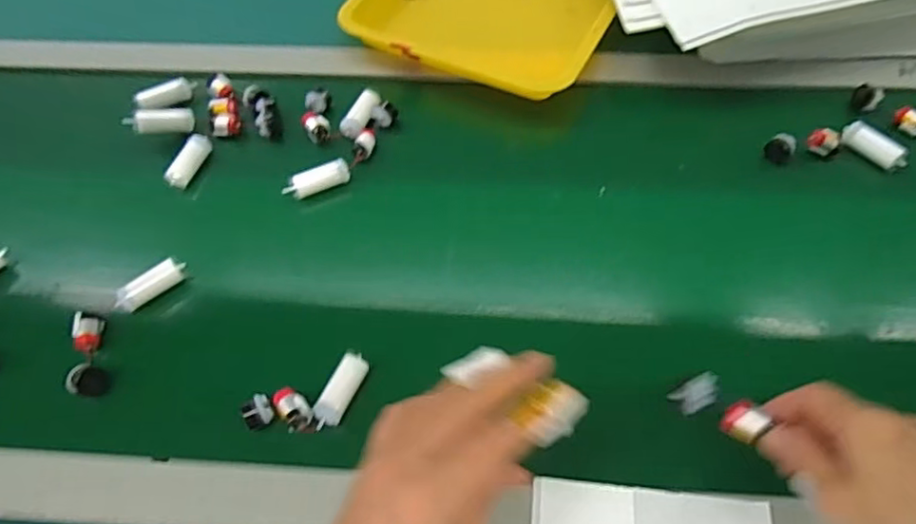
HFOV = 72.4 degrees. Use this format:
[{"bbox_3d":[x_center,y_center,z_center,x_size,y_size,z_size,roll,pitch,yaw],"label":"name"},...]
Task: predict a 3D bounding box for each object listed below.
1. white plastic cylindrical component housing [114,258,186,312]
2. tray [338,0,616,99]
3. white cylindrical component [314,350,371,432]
[{"bbox_3d":[-0.248,0.017,0.504,0.056,0.016,0.015,-40,63,-22],"label":"white plastic cylindrical component housing"},{"bbox_3d":[0.053,-0.320,0.707,0.257,0.036,0.311,19,59,15],"label":"tray"},{"bbox_3d":[-0.084,0.092,0.450,0.019,0.013,0.058,20,59,15],"label":"white cylindrical component"}]

